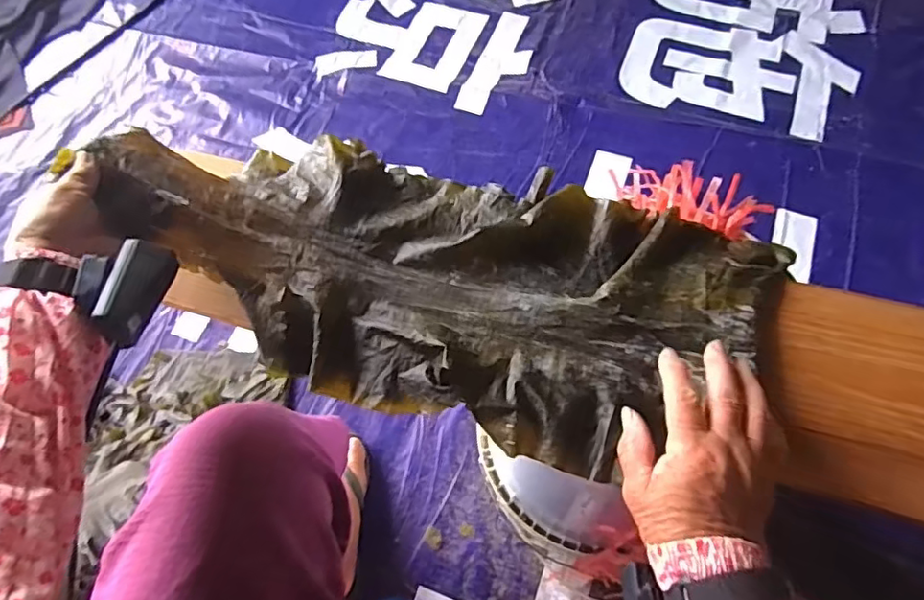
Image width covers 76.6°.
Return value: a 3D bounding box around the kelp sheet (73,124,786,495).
[{"bbox_3d":[-0.027,-0.018,0.465,0.515,0.058,0.223,13,65,6],"label":"kelp sheet"}]

